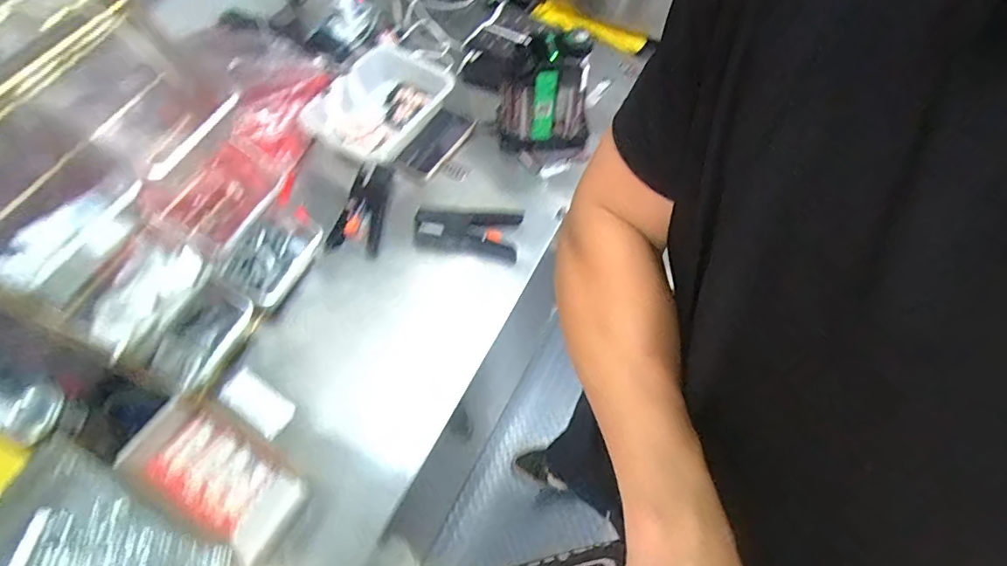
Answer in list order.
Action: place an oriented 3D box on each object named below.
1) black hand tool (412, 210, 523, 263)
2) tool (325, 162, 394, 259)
[{"bbox_3d":[-0.058,-0.079,0.829,0.178,0.045,0.088,0,60,-1],"label":"black hand tool"},{"bbox_3d":[-0.236,-0.122,0.872,0.080,0.044,0.169,6,60,3],"label":"tool"}]

